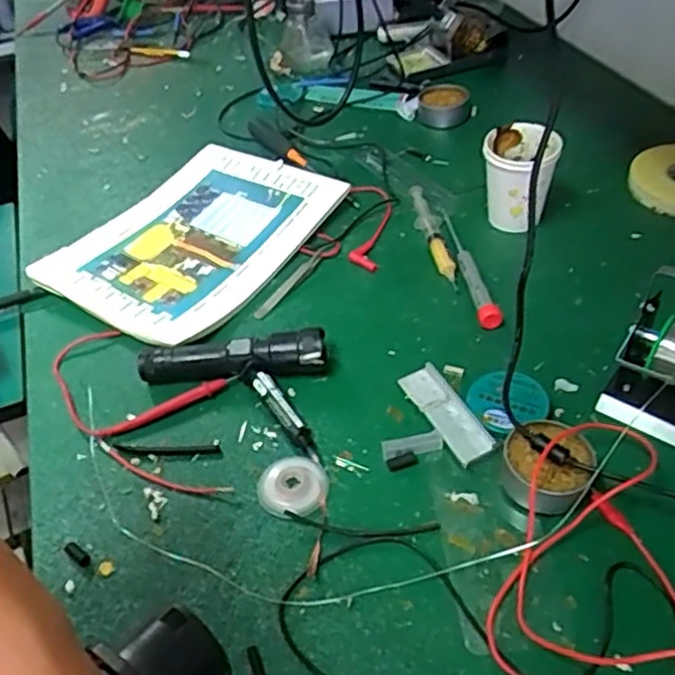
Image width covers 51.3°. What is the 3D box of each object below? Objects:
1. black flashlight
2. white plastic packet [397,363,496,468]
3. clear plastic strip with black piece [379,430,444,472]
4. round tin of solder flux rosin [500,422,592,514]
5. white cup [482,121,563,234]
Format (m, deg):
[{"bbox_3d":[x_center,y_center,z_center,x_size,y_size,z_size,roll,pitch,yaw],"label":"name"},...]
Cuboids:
[{"bbox_3d":[-0.091,0.019,0.608,0.160,0.034,0.029,-4,43,2],"label":"black flashlight"},{"bbox_3d":[0.087,0.060,0.565,0.032,0.011,0.097,-24,46,-18],"label":"white plastic packet"},{"bbox_3d":[0.059,0.085,0.542,0.049,0.013,0.019,-15,44,-10],"label":"clear plastic strip with black piece"},{"bbox_3d":[0.149,0.091,0.503,0.060,0.036,0.056,-3,43,3],"label":"round tin of solder flux rosin"},{"bbox_3d":[0.185,-0.160,0.721,0.074,0.095,0.068,8,45,15],"label":"white cup"}]

